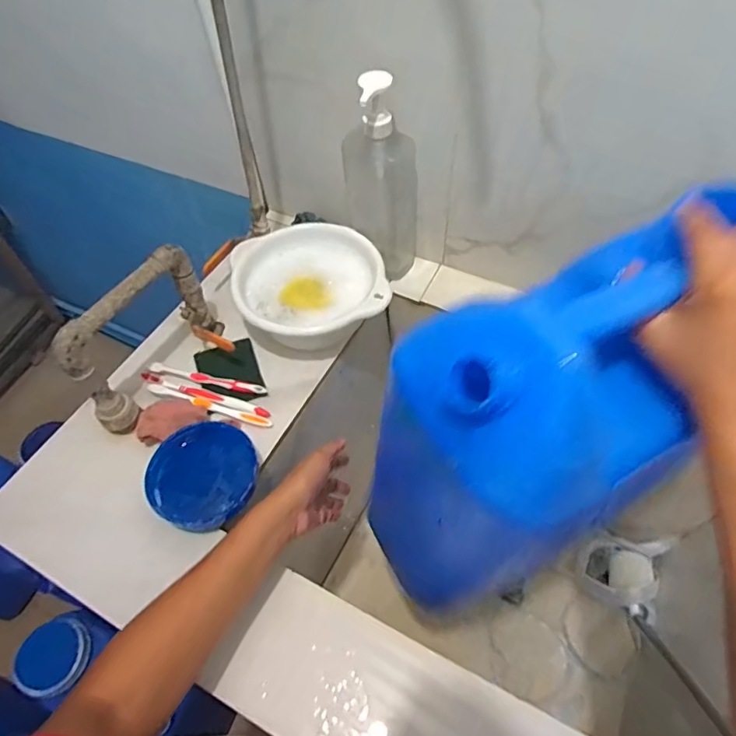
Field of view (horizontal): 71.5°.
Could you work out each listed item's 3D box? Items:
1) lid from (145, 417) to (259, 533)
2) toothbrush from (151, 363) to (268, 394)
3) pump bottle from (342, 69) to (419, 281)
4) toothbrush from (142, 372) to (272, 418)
[{"bbox_3d":[-0.189,0.120,0.588,0.124,0.022,0.121,1,62,-1],"label":"lid"},{"bbox_3d":[-0.214,0.017,0.685,0.162,0.020,0.014,12,57,11],"label":"toothbrush"},{"bbox_3d":[0.019,-0.238,0.684,0.100,0.273,0.063,-5,55,0],"label":"pump bottle"},{"bbox_3d":[-0.213,0.034,0.672,0.183,0.018,0.018,13,57,13],"label":"toothbrush"}]

